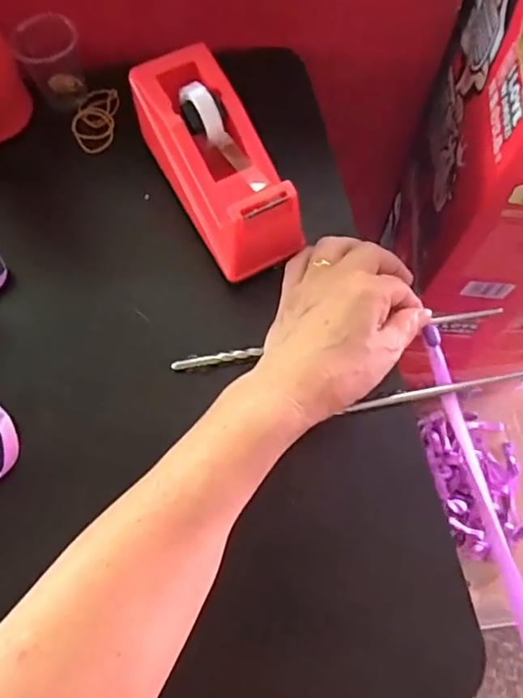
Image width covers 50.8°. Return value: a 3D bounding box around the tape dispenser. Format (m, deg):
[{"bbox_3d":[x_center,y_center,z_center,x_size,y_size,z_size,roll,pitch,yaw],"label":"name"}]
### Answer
[{"bbox_3d":[-0.031,-0.128,0.371,0.064,0.068,0.158,-26,81,-12],"label":"tape dispenser"}]

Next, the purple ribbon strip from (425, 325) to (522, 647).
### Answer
[{"bbox_3d":[0.138,0.118,0.314,0.011,0.015,0.279,-9,67,-5],"label":"purple ribbon strip"}]

